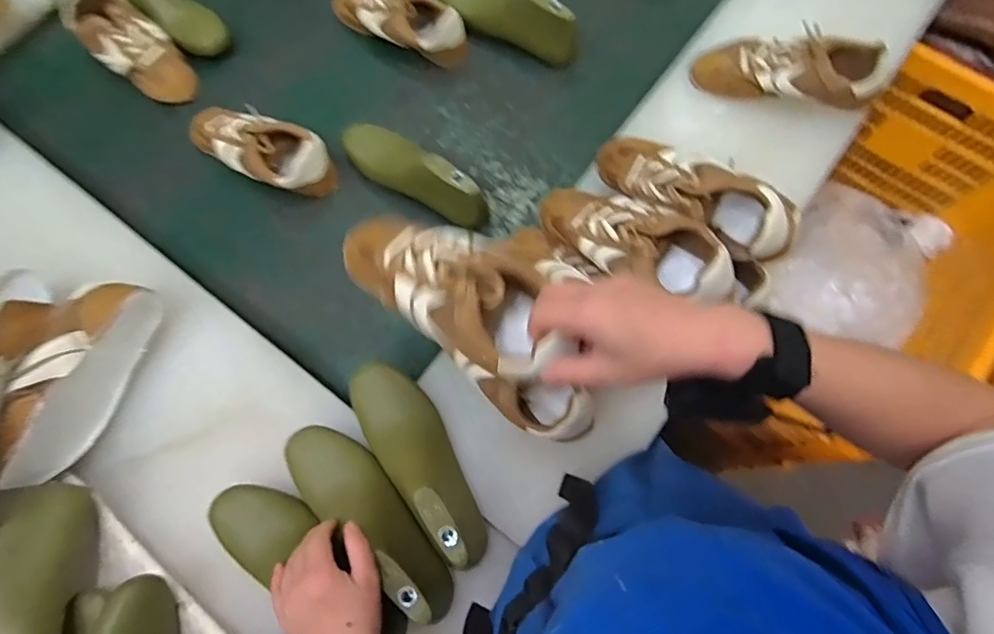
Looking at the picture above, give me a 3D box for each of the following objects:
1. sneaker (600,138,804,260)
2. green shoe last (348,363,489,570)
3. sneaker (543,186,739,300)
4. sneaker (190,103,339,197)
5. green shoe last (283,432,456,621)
[{"bbox_3d":[0.205,-0.133,0.576,0.230,0.086,0.079,33,76,25],"label":"sneaker"},{"bbox_3d":[-0.078,0.140,0.521,0.070,0.073,0.212,-31,75,-8],"label":"green shoe last"},{"bbox_3d":[0.140,-0.076,0.555,0.215,0.069,0.077,28,75,28],"label":"sneaker"},{"bbox_3d":[-0.325,-0.232,0.718,0.219,0.065,0.091,25,75,8],"label":"sneaker"},{"bbox_3d":[-0.128,0.192,0.518,0.072,0.068,0.224,-44,67,-11],"label":"green shoe last"}]

